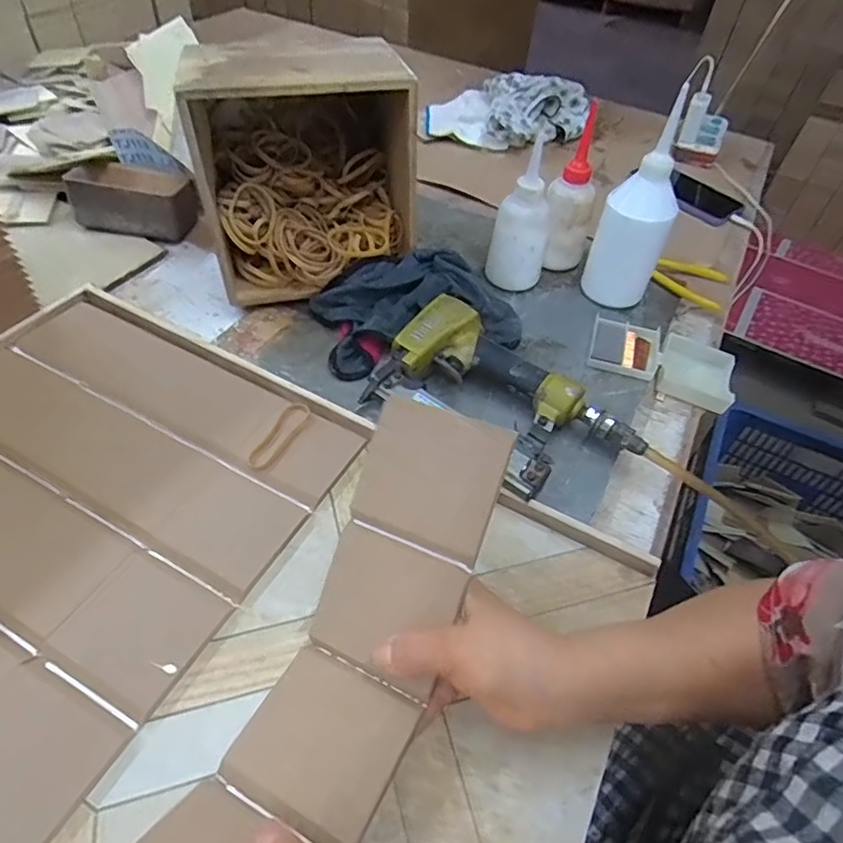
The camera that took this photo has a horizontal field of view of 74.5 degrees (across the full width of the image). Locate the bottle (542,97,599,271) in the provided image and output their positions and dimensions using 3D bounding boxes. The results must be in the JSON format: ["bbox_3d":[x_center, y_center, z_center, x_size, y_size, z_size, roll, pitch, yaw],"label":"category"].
[{"bbox_3d":[0.167,-0.242,0.618,0.055,0.158,0.057,25,53,14],"label":"bottle"}]

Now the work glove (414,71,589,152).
[{"bbox_3d":[0.145,-0.512,0.905,0.291,0.082,0.145,0,50,-6],"label":"work glove"}]

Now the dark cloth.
[{"bbox_3d":[0.000,-0.118,0.565,0.206,0.059,0.116,-13,53,-16],"label":"dark cloth"}]

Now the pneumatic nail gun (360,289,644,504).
[{"bbox_3d":[0.055,-0.015,0.489,0.244,0.049,0.131,39,57,23],"label":"pneumatic nail gun"}]

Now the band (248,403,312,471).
[{"bbox_3d":[-0.119,0.011,0.468,0.025,0.008,0.075,21,52,11],"label":"band"}]

